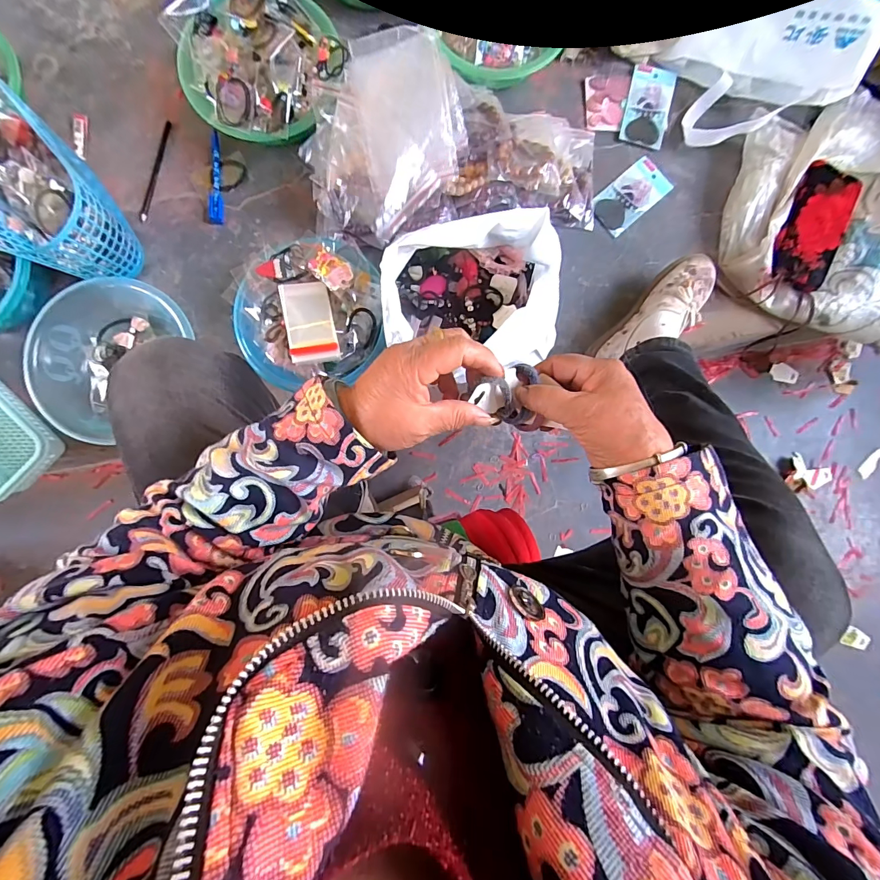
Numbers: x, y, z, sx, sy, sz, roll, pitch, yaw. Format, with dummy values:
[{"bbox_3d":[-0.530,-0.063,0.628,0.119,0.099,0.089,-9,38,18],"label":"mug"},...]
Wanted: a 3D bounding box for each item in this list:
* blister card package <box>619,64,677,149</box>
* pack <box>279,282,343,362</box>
[{"bbox_3d":[0.359,-0.576,0.679,0.076,0.006,0.142,14,89,-1],"label":"blister card package"},{"bbox_3d":[-0.184,-0.166,0.560,0.065,0.015,0.119,-13,79,-13],"label":"pack"}]

